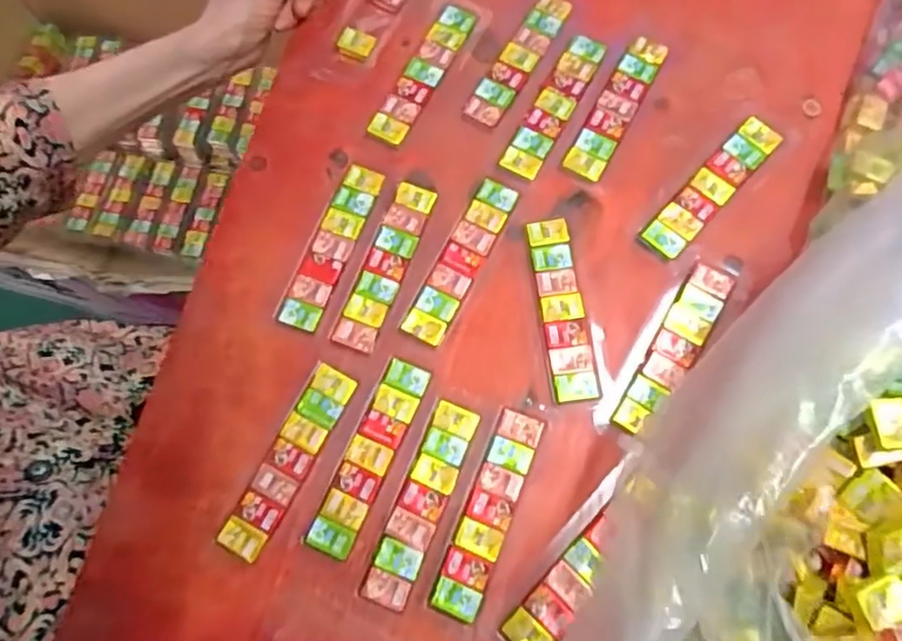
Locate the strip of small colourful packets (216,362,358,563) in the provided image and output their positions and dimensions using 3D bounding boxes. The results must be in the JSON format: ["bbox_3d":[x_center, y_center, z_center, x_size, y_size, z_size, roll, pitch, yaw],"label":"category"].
[{"bbox_3d":[-0.097,0.083,0.374,0.027,0.004,0.118,27,76,9],"label":"strip of small colourful packets"}]

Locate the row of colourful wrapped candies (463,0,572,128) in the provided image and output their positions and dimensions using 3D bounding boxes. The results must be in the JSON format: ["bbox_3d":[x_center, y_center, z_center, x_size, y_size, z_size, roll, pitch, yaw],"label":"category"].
[{"bbox_3d":[0.049,-0.186,0.445,0.025,0.004,0.115,31,77,10],"label":"row of colourful wrapped candies"}]

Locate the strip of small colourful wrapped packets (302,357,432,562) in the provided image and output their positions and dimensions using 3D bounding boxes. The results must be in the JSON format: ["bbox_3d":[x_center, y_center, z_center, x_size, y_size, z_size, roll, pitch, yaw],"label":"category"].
[{"bbox_3d":[-0.048,0.080,0.372,0.027,0.004,0.118,24,76,8],"label":"strip of small colourful wrapped packets"}]

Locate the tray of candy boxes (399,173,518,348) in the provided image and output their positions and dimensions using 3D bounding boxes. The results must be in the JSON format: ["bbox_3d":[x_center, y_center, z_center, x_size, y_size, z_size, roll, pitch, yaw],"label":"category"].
[{"bbox_3d":[0.007,-0.039,0.404,0.026,0.004,0.115,27,76,9],"label":"tray of candy boxes"}]

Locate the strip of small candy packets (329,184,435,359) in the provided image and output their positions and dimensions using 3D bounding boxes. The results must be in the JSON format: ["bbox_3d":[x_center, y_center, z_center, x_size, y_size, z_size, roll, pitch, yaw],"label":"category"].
[{"bbox_3d":[-0.043,-0.036,0.407,0.027,0.004,0.118,19,75,7],"label":"strip of small candy packets"}]

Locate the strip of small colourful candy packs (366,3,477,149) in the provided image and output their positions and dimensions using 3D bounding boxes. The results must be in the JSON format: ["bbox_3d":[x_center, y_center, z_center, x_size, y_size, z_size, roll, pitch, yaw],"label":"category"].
[{"bbox_3d":[-0.019,-0.176,0.446,0.026,0.005,0.118,29,77,10],"label":"strip of small colourful candy packs"}]

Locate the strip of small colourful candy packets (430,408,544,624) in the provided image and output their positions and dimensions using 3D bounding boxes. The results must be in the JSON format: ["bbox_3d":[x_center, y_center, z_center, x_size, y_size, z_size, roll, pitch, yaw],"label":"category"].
[{"bbox_3d":[0.022,0.110,0.361,0.026,0.004,0.118,21,75,8],"label":"strip of small colourful candy packets"}]

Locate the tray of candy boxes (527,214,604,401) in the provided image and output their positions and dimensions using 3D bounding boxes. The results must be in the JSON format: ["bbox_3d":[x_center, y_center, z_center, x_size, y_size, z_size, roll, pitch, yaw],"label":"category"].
[{"bbox_3d":[0.069,-0.008,0.393,0.027,0.004,0.118,-8,74,0],"label":"tray of candy boxes"}]

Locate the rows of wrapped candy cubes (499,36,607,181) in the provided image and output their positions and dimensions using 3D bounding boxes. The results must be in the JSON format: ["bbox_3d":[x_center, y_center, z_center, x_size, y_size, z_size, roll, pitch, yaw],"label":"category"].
[{"bbox_3d":[0.072,-0.149,0.435,0.025,0.004,0.117,29,77,10],"label":"rows of wrapped candy cubes"}]

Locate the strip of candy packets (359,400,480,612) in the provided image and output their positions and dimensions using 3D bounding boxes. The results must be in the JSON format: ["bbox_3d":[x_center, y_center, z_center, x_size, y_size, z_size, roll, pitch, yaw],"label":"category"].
[{"bbox_3d":[-0.016,0.105,0.363,0.026,0.004,0.117,22,75,8],"label":"strip of candy packets"}]

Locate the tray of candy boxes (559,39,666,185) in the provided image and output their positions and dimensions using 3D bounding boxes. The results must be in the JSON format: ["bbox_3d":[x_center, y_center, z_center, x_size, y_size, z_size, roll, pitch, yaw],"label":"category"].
[{"bbox_3d":[0.115,-0.148,0.435,0.026,0.004,0.118,29,77,10],"label":"tray of candy boxes"}]

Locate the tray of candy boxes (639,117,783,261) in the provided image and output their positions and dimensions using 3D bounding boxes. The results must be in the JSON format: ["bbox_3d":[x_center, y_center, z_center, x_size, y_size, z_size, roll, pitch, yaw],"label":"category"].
[{"bbox_3d":[0.171,-0.086,0.413,0.027,0.006,0.118,43,79,12],"label":"tray of candy boxes"}]

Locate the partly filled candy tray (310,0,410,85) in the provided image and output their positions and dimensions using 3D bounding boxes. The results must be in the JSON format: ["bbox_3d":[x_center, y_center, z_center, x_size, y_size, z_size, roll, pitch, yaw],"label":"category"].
[{"bbox_3d":[-0.057,-0.234,0.469,0.040,0.006,0.143,24,76,9],"label":"partly filled candy tray"}]

